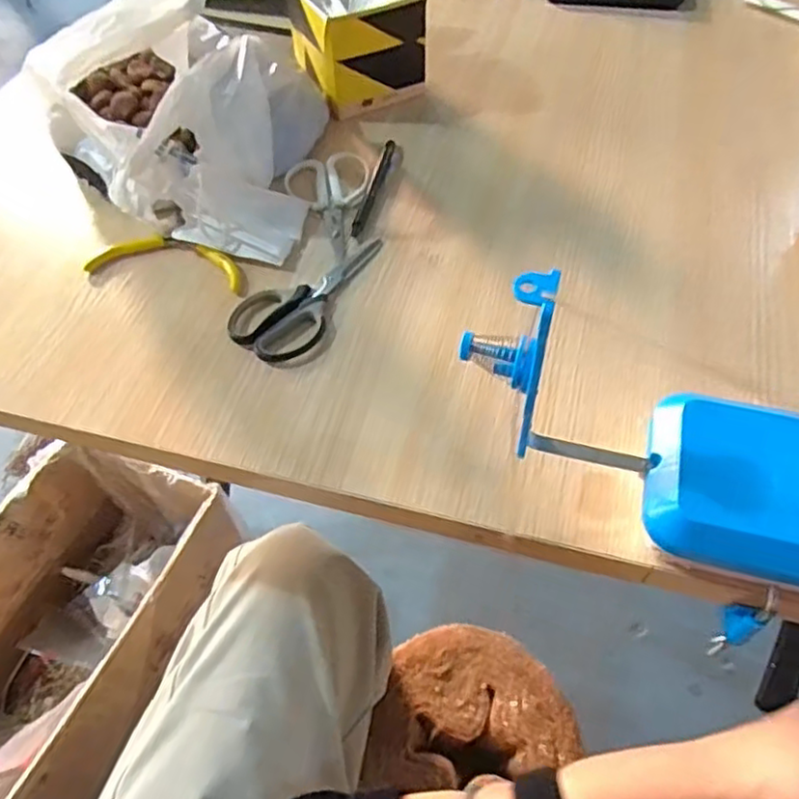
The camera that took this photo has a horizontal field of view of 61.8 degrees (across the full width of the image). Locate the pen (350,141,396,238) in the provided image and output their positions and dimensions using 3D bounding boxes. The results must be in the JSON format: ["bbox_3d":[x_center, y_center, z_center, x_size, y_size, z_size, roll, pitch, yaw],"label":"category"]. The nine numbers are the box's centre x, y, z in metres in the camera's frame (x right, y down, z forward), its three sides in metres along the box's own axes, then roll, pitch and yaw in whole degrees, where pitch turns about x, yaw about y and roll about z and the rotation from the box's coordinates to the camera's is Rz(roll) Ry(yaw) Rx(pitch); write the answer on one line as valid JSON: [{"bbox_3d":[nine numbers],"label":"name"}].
[{"bbox_3d":[-0.021,-0.193,0.602,0.012,0.006,0.134,10,54,8],"label":"pen"}]

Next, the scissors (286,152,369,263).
[{"bbox_3d":[-0.062,-0.175,0.589,0.073,0.008,0.138,-5,53,-3],"label":"scissors"}]

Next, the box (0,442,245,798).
[{"bbox_3d":[-0.440,0.313,0.895,0.288,0.213,0.447,19,57,15],"label":"box"}]

